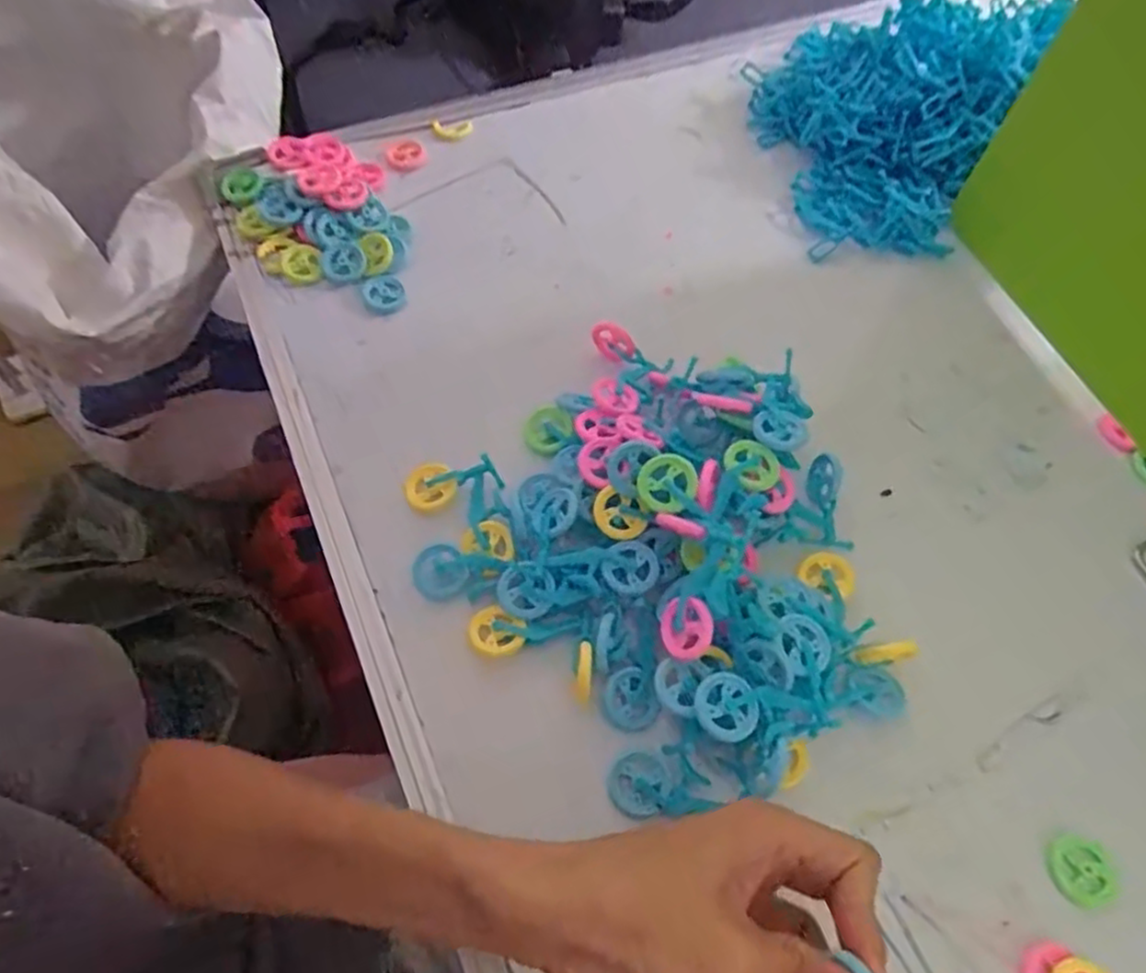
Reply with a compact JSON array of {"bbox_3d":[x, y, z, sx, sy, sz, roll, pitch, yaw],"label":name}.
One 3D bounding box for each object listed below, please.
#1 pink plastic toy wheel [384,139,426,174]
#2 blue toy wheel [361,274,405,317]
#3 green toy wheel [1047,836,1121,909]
[{"bbox_3d":[-0.125,-0.248,0.532,0.029,0.011,0.025,-12,61,-9],"label":"pink plastic toy wheel"},{"bbox_3d":[-0.125,-0.127,0.469,0.026,0.004,0.029,-24,63,-15],"label":"blue toy wheel"},{"bbox_3d":[0.233,0.176,0.326,0.032,0.005,0.028,3,60,-1],"label":"green toy wheel"}]

